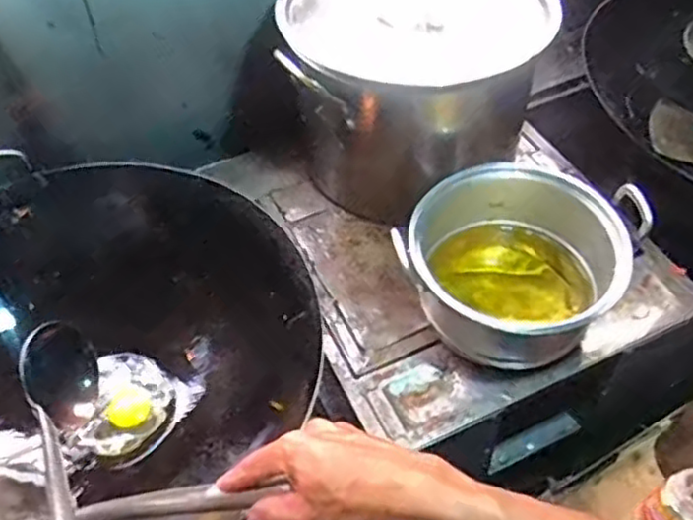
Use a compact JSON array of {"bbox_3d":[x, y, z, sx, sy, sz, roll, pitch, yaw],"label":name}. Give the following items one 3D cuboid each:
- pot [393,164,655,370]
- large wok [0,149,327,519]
[{"bbox_3d":[0.176,0.015,0.755,0.219,0.155,0.200,0,53,0],"label":"pot"},{"bbox_3d":[-0.263,0.106,0.712,0.441,0.163,0.436,0,53,0],"label":"large wok"}]

